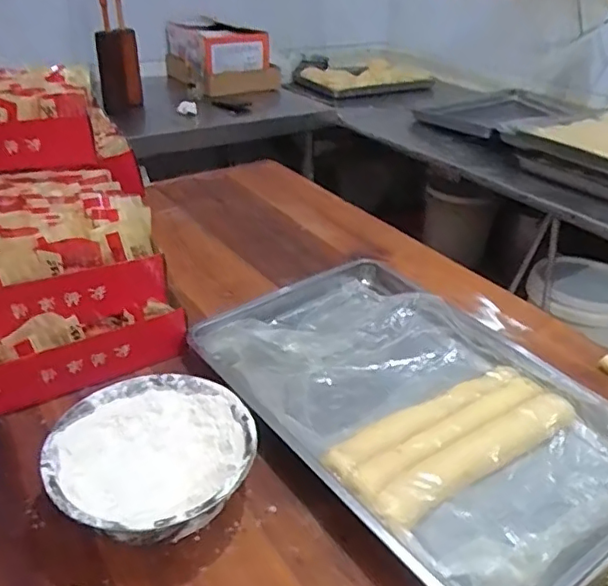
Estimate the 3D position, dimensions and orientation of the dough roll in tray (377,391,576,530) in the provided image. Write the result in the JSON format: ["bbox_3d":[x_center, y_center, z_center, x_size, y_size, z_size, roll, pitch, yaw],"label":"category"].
[{"bbox_3d":[0.213,0.195,0.712,0.309,0.030,0.058,-18,37,-30],"label":"dough roll in tray"}]

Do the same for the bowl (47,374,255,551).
[{"bbox_3d":[-0.167,0.195,0.672,0.213,0.083,0.223,2,31,-1],"label":"bowl"}]

